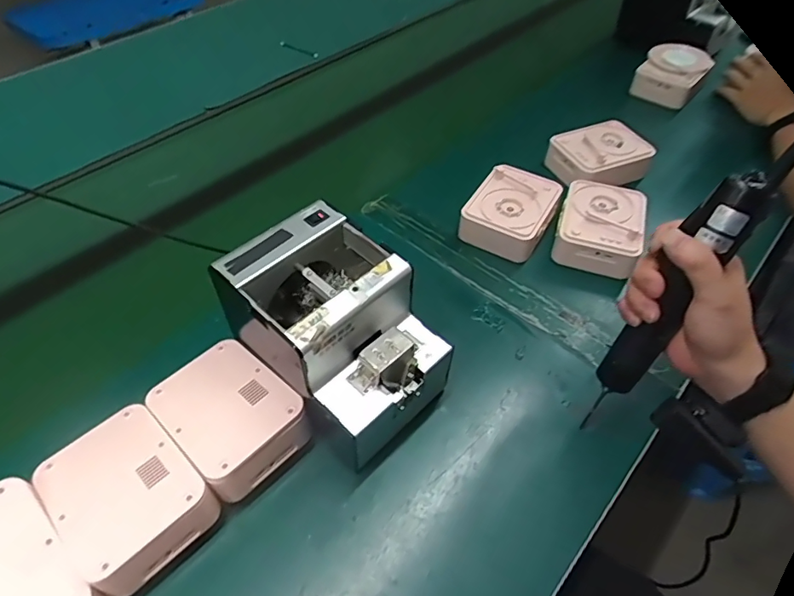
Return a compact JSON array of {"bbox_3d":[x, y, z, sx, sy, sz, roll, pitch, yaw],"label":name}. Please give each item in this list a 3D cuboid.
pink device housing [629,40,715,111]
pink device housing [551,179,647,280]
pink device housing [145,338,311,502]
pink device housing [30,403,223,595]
[{"bbox_3d":[0.483,-0.394,0.894,0.113,0.077,0.090,22,53,19],"label":"pink device housing"},{"bbox_3d":[0.259,-0.094,0.651,0.099,0.052,0.125,15,51,14],"label":"pink device housing"},{"bbox_3d":[-0.152,0.102,0.460,0.129,0.041,0.097,35,58,27],"label":"pink device housing"},{"bbox_3d":[-0.221,0.157,0.415,0.128,0.037,0.097,35,58,27],"label":"pink device housing"}]

